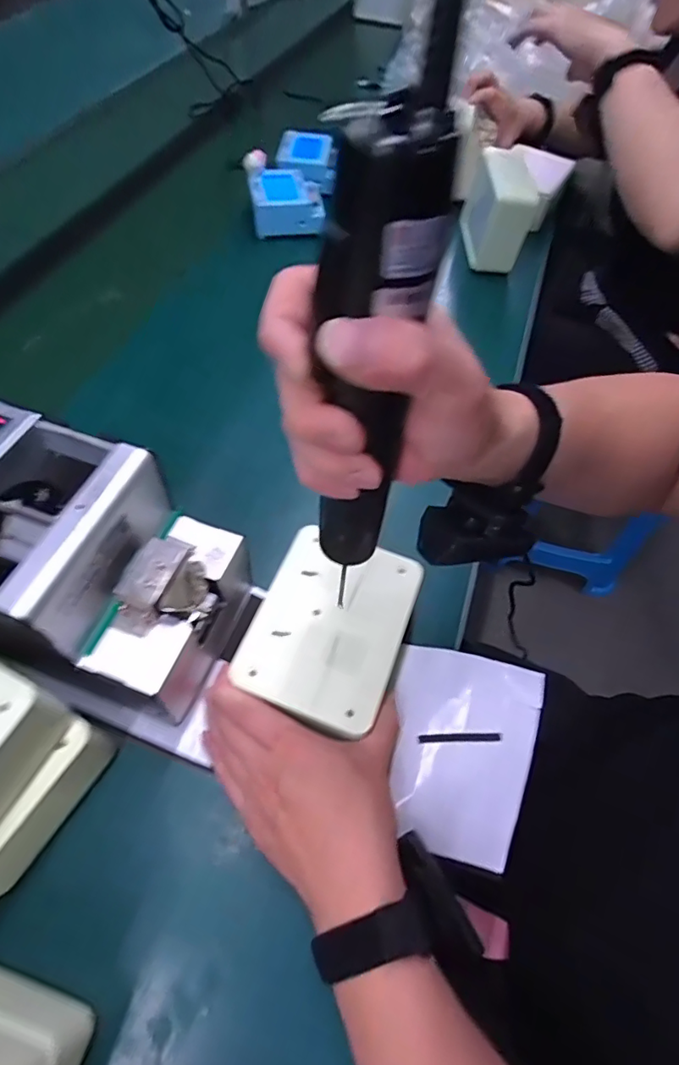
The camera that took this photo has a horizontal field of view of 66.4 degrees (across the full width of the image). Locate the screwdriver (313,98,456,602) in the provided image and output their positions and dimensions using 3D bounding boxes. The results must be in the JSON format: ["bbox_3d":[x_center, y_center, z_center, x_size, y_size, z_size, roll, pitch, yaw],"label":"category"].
[{"bbox_3d":[0.011,-0.047,0.219,0.038,0.207,0.029,-3,57,-5],"label":"screwdriver"}]

